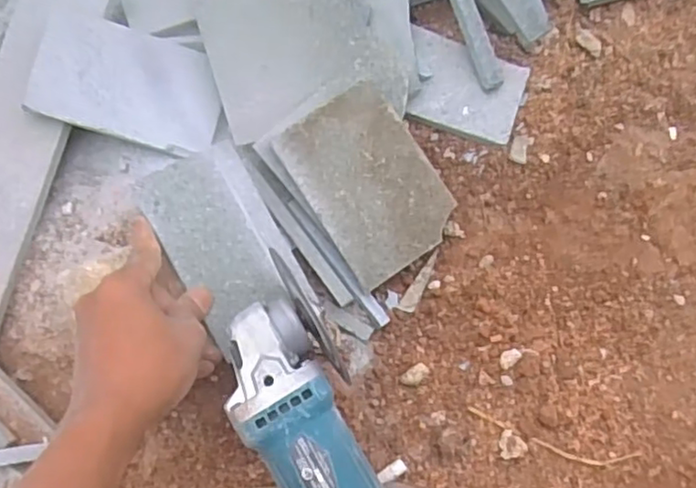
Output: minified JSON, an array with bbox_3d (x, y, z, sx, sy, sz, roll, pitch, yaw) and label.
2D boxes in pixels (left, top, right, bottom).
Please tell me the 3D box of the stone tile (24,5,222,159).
[{"bbox_3d":[-0.184,-0.136,0.543,0.147,0.005,0.093,14,83,-21],"label":"stone tile"}]

